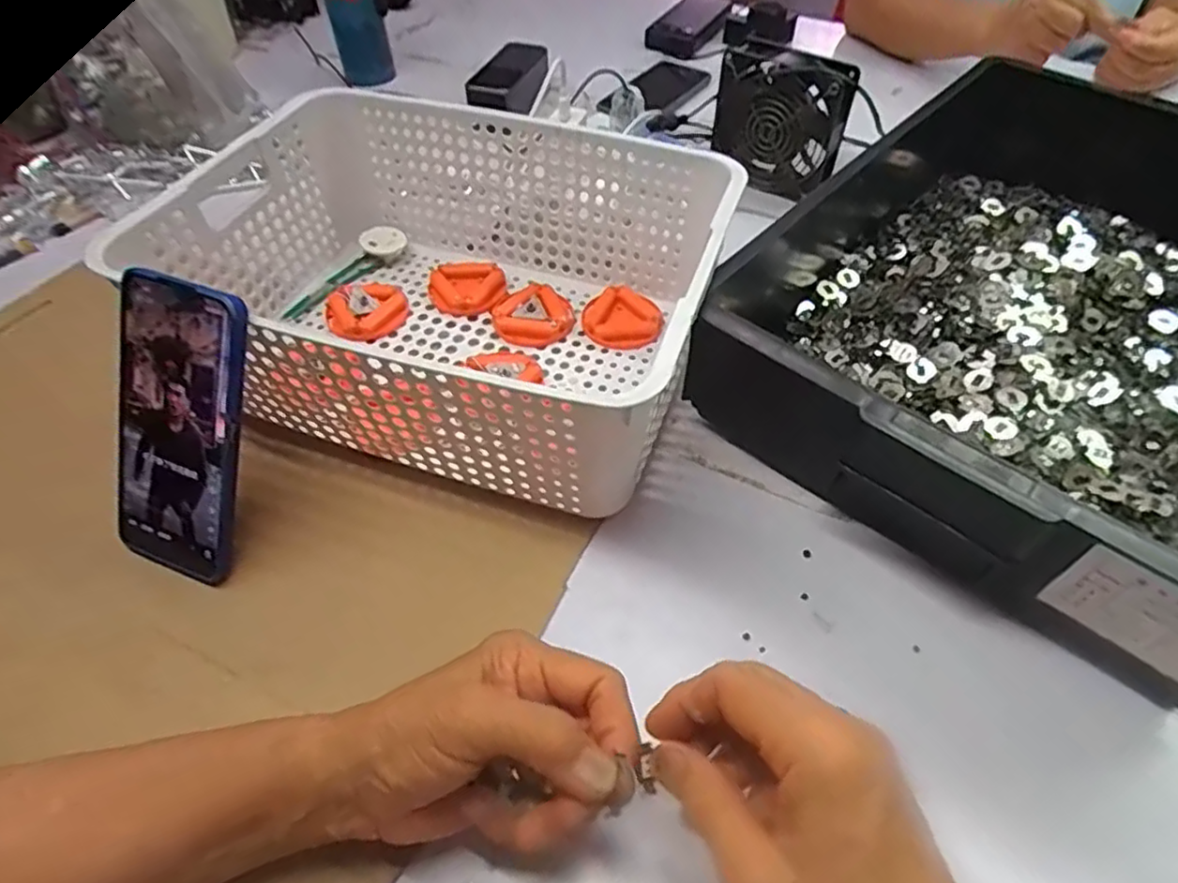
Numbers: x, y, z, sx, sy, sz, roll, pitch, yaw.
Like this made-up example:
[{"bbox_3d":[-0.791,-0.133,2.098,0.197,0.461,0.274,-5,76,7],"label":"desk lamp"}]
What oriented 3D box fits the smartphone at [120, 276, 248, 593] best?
[{"bbox_3d":[-0.225,-0.006,0.366,0.074,0.164,0.008,19,18,11],"label":"smartphone"}]

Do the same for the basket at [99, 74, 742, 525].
[{"bbox_3d":[-0.090,-0.106,0.474,0.353,0.136,0.267,17,53,15],"label":"basket"}]

